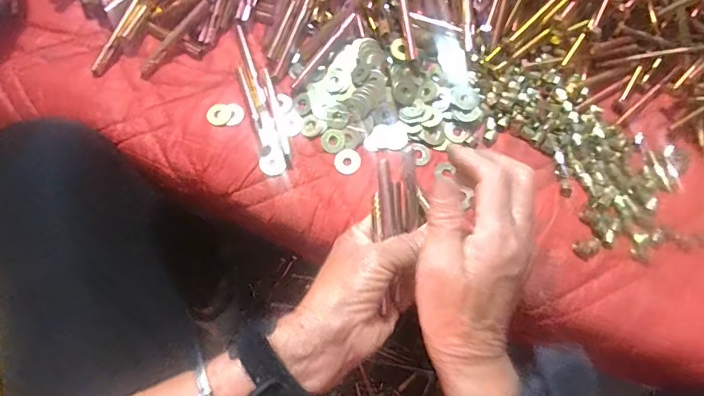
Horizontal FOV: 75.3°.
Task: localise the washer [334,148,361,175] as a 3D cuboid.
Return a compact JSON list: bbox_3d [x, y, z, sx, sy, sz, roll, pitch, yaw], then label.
[{"bbox_3d":[-0.004,-0.033,0.403,0.023,0.004,0.023,0,73,0],"label":"washer"}]

